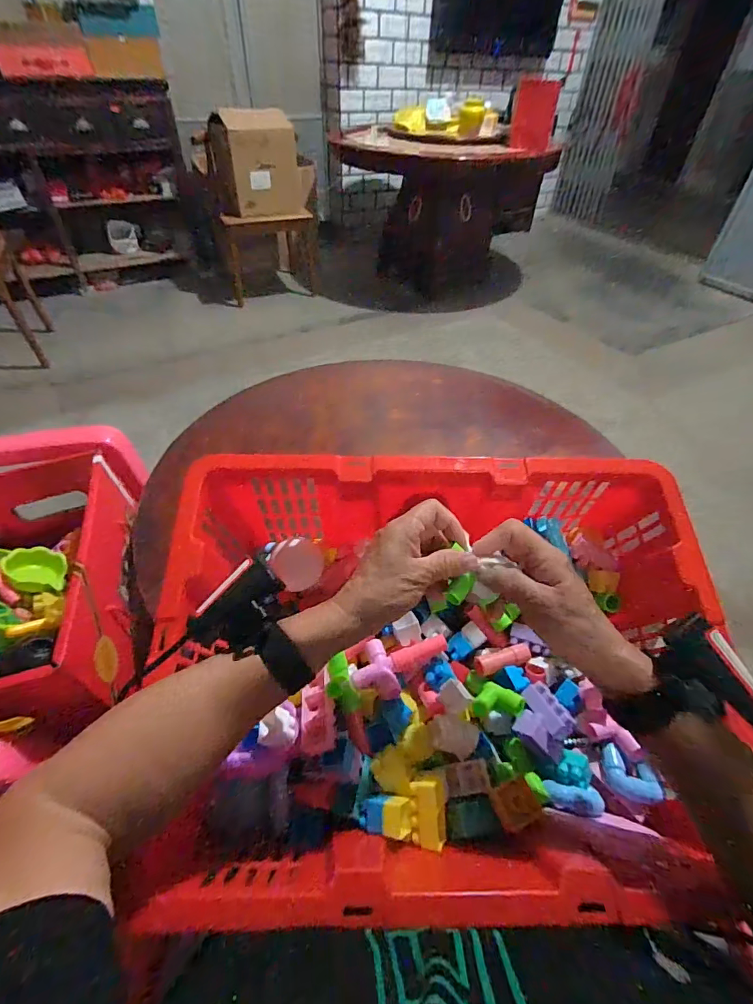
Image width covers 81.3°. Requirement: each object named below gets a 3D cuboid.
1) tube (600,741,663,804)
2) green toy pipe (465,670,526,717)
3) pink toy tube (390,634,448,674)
[{"bbox_3d":[0.230,0.248,0.400,0.044,0.017,0.044,-1,52,4],"label":"tube"},{"bbox_3d":[0.110,0.190,0.420,0.057,0.021,0.035,24,50,24],"label":"green toy pipe"},{"bbox_3d":[0.043,0.148,0.430,0.054,0.018,0.018,-16,47,-14],"label":"pink toy tube"}]

